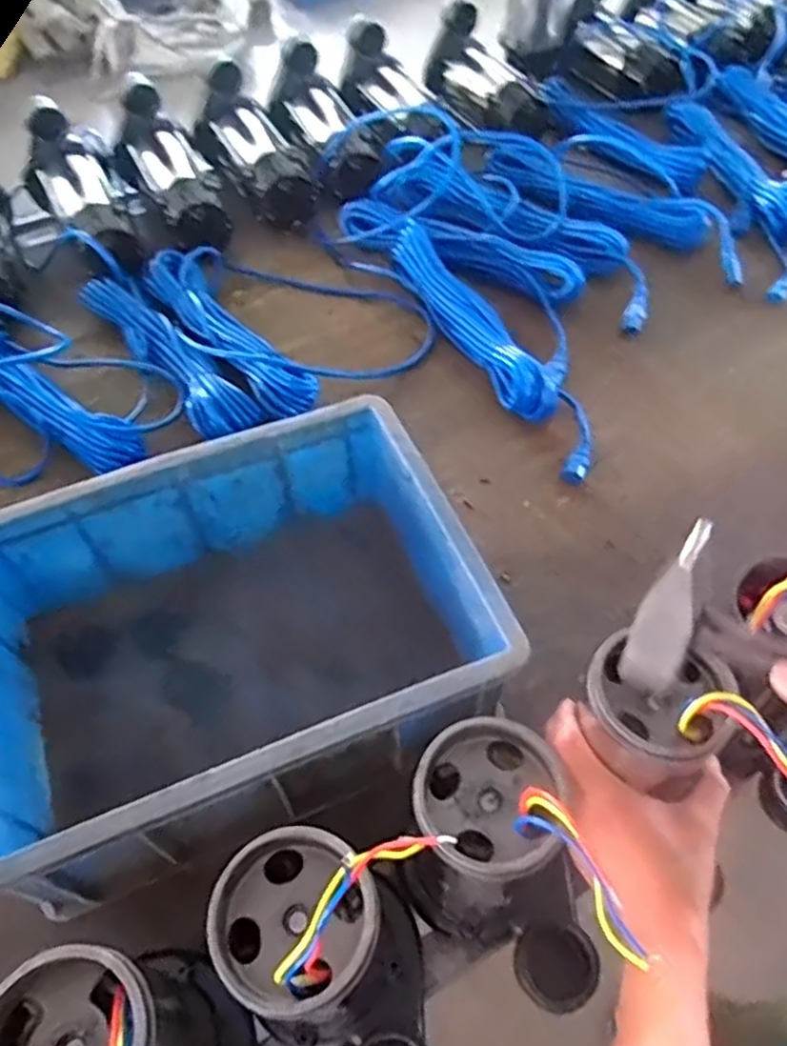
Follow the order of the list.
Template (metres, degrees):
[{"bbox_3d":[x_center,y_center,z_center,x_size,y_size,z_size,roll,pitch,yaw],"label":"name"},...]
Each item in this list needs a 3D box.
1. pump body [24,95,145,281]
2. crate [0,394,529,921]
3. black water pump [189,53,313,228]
[{"bbox_3d":[-0.434,-0.443,1.016,0.133,0.124,0.314,-20,57,-12],"label":"pump body"},{"bbox_3d":[-0.137,0.100,0.625,0.399,0.176,0.313,-18,56,-11],"label":"crate"},{"bbox_3d":[-0.200,-0.564,1.086,0.127,0.124,0.254,-29,59,-17],"label":"black water pump"}]

